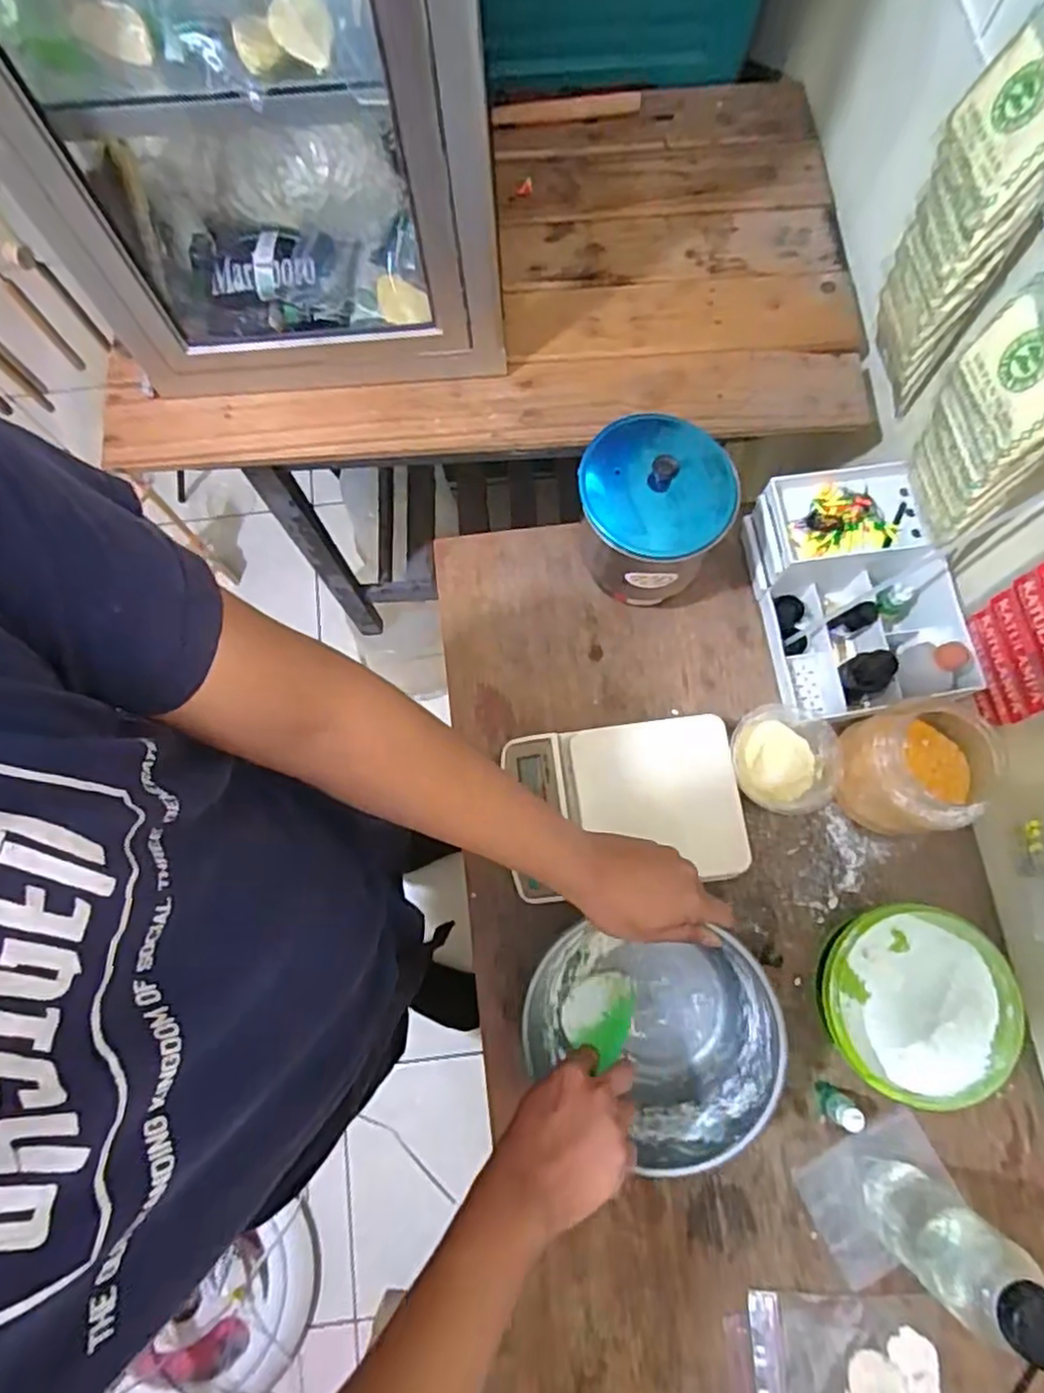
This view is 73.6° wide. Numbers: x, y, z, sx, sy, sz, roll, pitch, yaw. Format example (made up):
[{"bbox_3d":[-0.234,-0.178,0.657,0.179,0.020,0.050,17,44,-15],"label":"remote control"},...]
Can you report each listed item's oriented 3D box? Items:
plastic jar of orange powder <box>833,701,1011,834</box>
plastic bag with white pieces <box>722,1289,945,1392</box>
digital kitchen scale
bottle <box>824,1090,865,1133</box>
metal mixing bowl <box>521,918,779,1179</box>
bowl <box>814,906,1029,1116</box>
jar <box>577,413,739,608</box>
[{"bbox_3d":[0.359,0.069,0.636,0.107,0.112,0.105,0,76,1],"label":"plastic jar of orange powder"},{"bbox_3d":[0.256,0.550,0.570,0.167,0.015,0.103,-7,75,-1],"label":"plastic bag with white pieces"},{"bbox_3d":[0.097,0.105,0.669,0.211,0.046,0.150,-7,75,0],"label":"digital kitchen scale"},{"bbox_3d":[0.274,0.354,0.598,0.019,0.048,0.023,36,79,10],"label":"bottle"},{"bbox_3d":[0.105,0.288,0.581,0.184,0.115,0.159,-5,75,0],"label":"metal mixing bowl"},{"bbox_3d":[0.342,0.268,0.614,0.156,0.058,0.149,0,76,1],"label":"bowl"},{"bbox_3d":[0.118,-0.174,0.671,0.131,0.163,0.143,15,76,5],"label":"jar"}]

